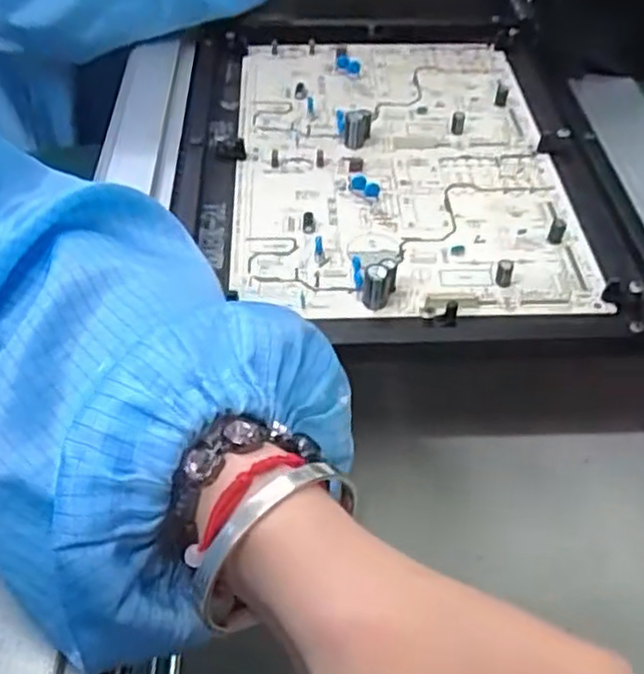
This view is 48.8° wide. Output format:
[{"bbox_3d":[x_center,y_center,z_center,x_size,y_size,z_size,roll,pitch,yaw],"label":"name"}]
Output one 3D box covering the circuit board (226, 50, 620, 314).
[{"bbox_3d":[0.045,-0.117,0.444,0.190,0.019,0.275,-1,48,-4],"label":"circuit board"}]

